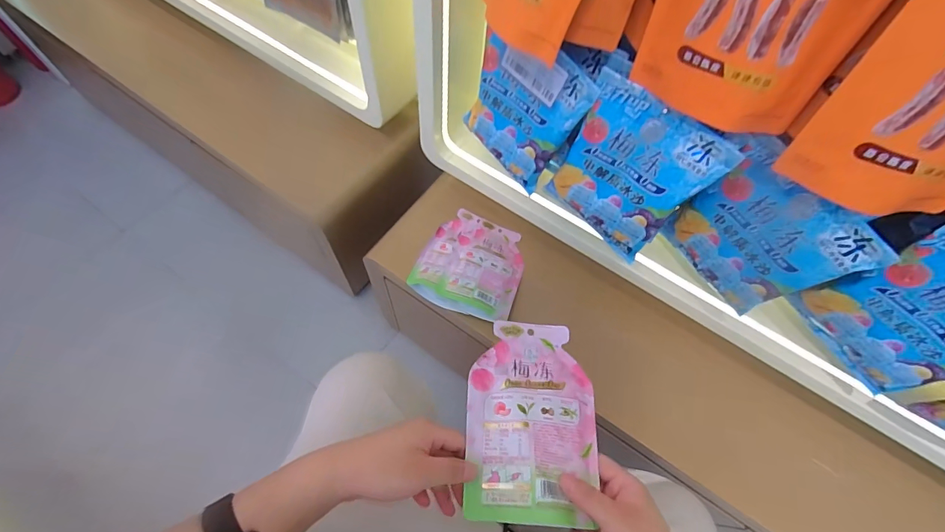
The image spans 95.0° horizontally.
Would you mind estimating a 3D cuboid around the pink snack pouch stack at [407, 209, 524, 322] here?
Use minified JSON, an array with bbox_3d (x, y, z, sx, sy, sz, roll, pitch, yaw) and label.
[{"bbox_3d":[0.002,-0.010,0.771,0.177,0.042,0.197,19,63,6],"label":"pink snack pouch stack"}]

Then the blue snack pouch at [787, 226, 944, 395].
[{"bbox_3d":[0.495,0.069,0.484,0.029,0.204,0.174,-39,71,-21],"label":"blue snack pouch"}]

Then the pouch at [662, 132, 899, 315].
[{"bbox_3d":[0.336,-0.032,0.515,0.030,0.197,0.178,-34,70,-19],"label":"pouch"}]

